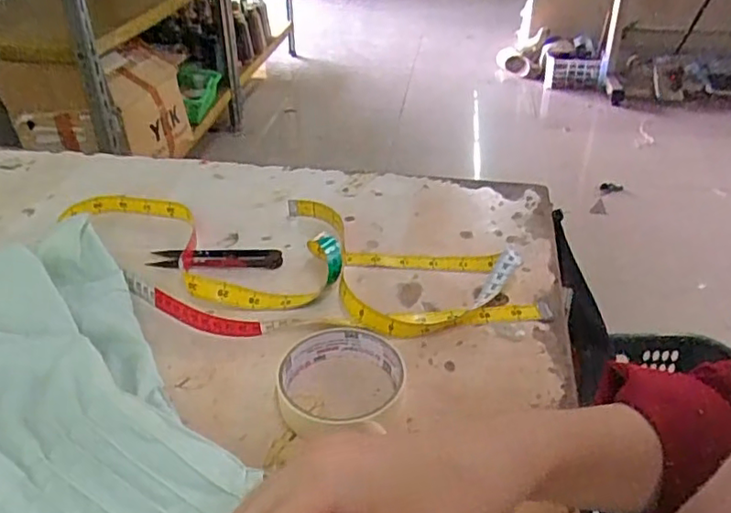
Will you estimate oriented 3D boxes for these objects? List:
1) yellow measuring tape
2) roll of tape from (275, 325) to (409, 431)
[{"bbox_3d":[-0.070,0.000,0.529,0.424,0.032,0.176,4,36,5],"label":"yellow measuring tape"},{"bbox_3d":[-0.016,0.083,0.414,0.082,0.028,0.085,0,36,0],"label":"roll of tape"}]

